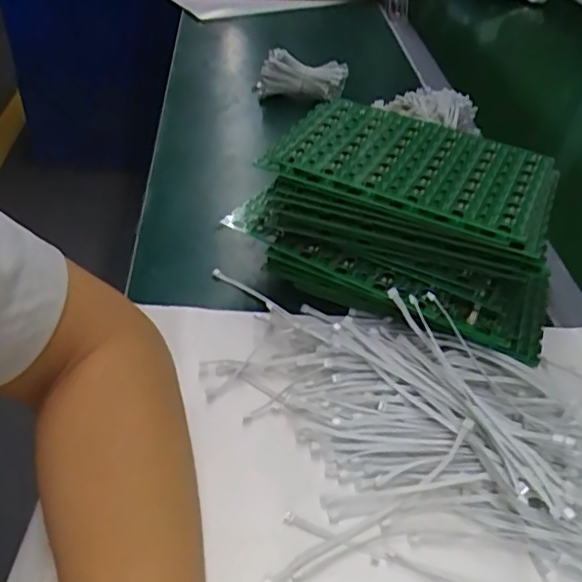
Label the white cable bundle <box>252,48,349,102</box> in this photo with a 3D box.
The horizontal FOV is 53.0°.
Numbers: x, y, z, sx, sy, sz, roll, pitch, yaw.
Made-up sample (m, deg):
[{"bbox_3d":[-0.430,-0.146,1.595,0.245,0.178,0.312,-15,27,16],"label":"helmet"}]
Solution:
[{"bbox_3d":[0.020,-0.287,0.784,0.118,0.045,0.066,22,44,20],"label":"white cable bundle"}]

